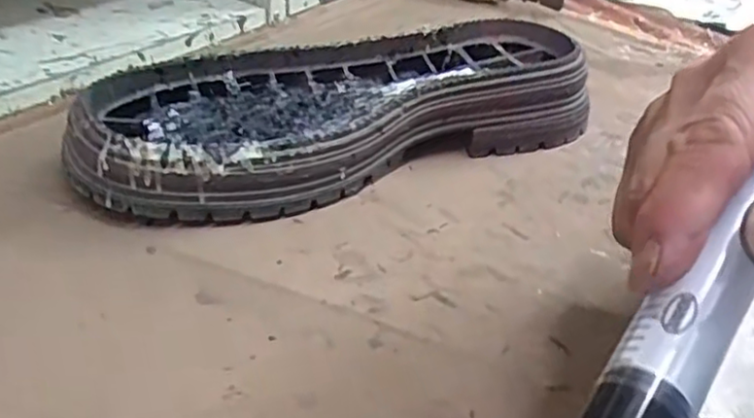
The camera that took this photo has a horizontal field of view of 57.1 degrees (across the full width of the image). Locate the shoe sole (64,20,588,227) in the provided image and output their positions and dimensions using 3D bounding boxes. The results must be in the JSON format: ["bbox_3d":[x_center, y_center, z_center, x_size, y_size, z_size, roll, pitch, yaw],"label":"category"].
[{"bbox_3d":[-0.012,-0.052,0.326,0.249,0.045,0.096,-16,40,-30],"label":"shoe sole"}]

